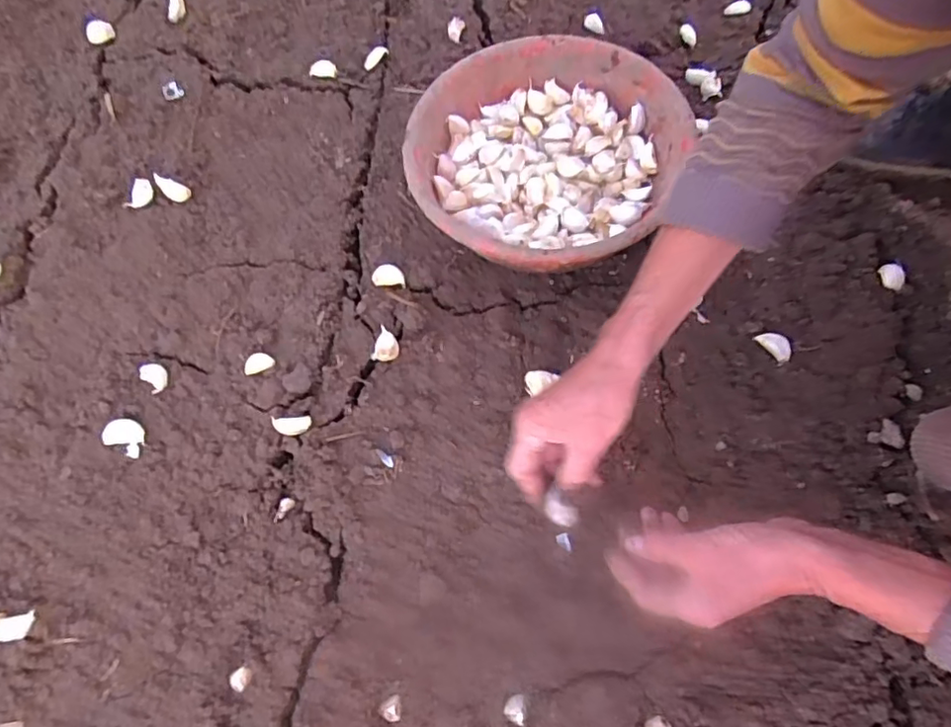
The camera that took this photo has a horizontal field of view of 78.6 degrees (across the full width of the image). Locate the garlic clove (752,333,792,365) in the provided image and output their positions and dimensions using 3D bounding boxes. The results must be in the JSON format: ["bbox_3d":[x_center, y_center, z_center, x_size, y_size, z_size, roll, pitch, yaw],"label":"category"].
[{"bbox_3d":[0.295,-0.019,0.569,0.020,0.010,0.036,-31,68,-11],"label":"garlic clove"}]

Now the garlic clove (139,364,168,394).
[{"bbox_3d":[-0.310,0.013,0.562,0.021,0.015,0.025,-38,70,-14],"label":"garlic clove"}]

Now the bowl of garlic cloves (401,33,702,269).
[{"bbox_3d":[0.067,-0.209,0.616,0.262,0.094,0.278,-1,66,2],"label":"bowl of garlic cloves"}]

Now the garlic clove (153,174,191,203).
[{"bbox_3d":[-0.337,-0.194,0.643,0.042,0.010,0.018,29,69,-5],"label":"garlic clove"}]

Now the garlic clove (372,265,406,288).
[{"bbox_3d":[-0.091,-0.092,0.610,0.033,0.013,0.021,0,66,2],"label":"garlic clove"}]

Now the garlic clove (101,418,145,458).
[{"bbox_3d":[-0.325,0.066,0.539,0.038,0.012,0.030,22,68,11],"label":"garlic clove"}]

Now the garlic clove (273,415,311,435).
[{"bbox_3d":[-0.169,0.057,0.538,0.033,0.017,0.015,-8,66,-1],"label":"garlic clove"}]

